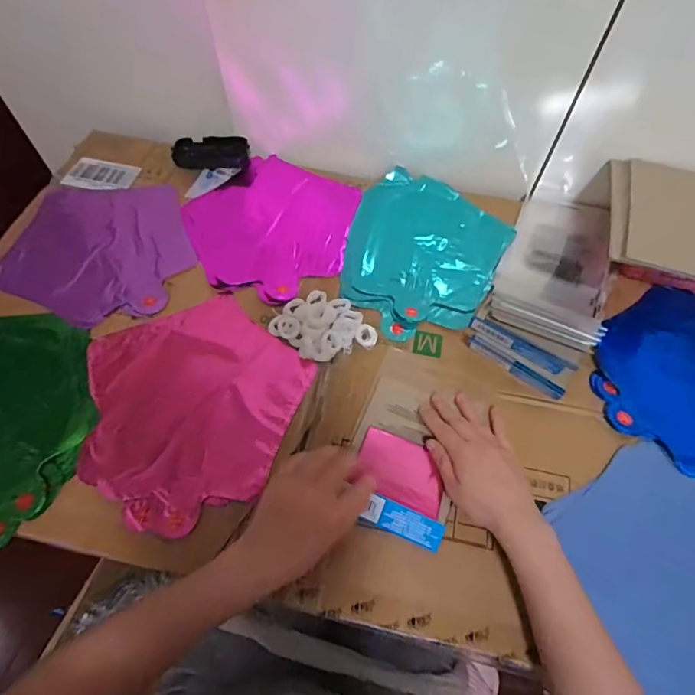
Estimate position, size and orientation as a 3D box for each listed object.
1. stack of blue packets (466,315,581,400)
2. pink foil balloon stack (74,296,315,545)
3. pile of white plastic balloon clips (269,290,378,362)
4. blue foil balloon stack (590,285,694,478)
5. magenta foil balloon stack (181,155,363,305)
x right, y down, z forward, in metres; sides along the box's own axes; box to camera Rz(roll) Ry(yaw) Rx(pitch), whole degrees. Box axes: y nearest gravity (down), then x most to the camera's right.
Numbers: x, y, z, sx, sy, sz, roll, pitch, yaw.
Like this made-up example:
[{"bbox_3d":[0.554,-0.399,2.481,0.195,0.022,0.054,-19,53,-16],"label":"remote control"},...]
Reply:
[{"bbox_3d":[0.191,0.011,0.514,0.118,0.016,0.051,28,62,14],"label":"stack of blue packets"},{"bbox_3d":[-0.172,0.057,0.494,0.237,0.018,0.232,36,64,18],"label":"pink foil balloon stack"},{"bbox_3d":[-0.027,-0.026,0.526,0.107,0.027,0.085,37,65,19],"label":"pile of white plastic balloon clips"},{"bbox_3d":[0.419,0.037,0.523,0.253,0.030,0.229,23,61,12],"label":"blue foil balloon stack"},{"bbox_3d":[-0.107,-0.172,0.630,0.226,0.012,0.234,16,60,8],"label":"magenta foil balloon stack"}]

